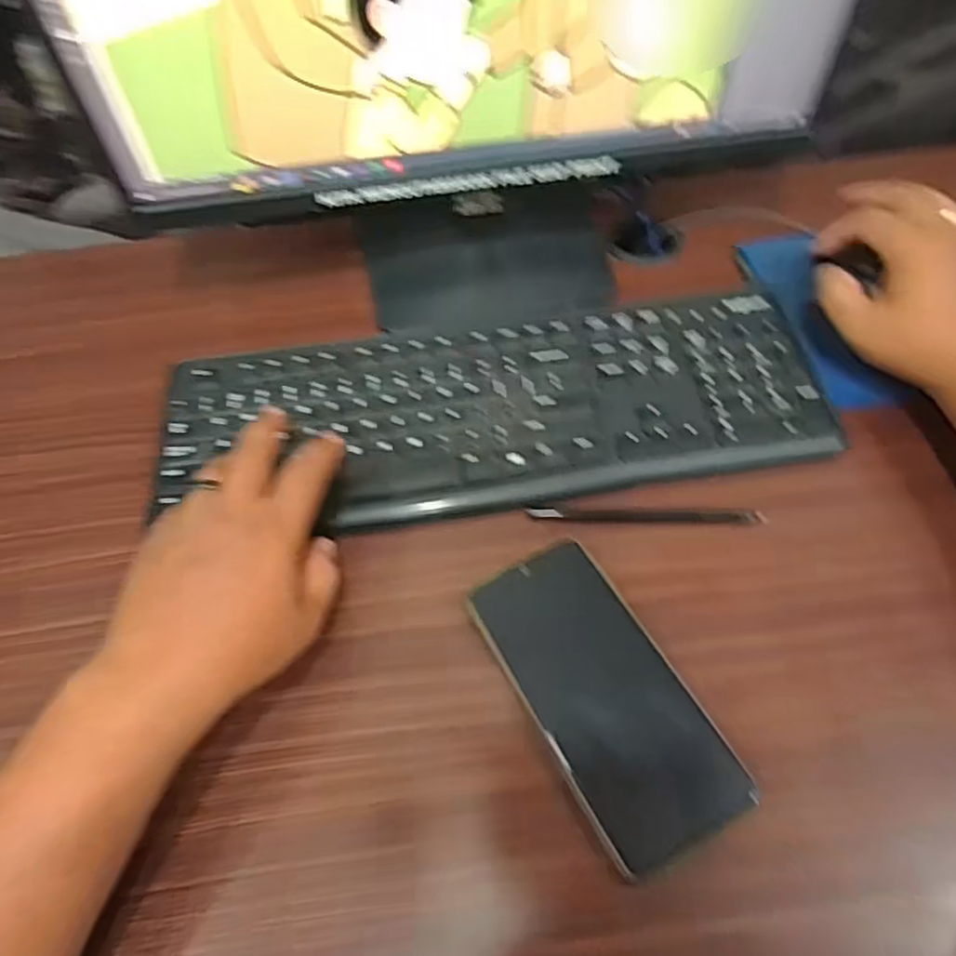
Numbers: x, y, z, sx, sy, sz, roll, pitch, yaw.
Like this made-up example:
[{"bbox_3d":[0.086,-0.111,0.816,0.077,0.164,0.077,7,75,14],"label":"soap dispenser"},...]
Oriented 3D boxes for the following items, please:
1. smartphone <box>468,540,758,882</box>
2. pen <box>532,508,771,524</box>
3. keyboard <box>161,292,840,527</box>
[{"bbox_3d":[0.063,0.108,0.341,0.071,0.012,0.158,-26,60,-13],"label":"smartphone"},{"bbox_3d":[0.104,0.023,0.408,0.140,0.008,0.009,1,58,4],"label":"pen"},{"bbox_3d":[0.010,-0.047,0.443,0.422,0.017,0.151,-4,58,0],"label":"keyboard"}]

